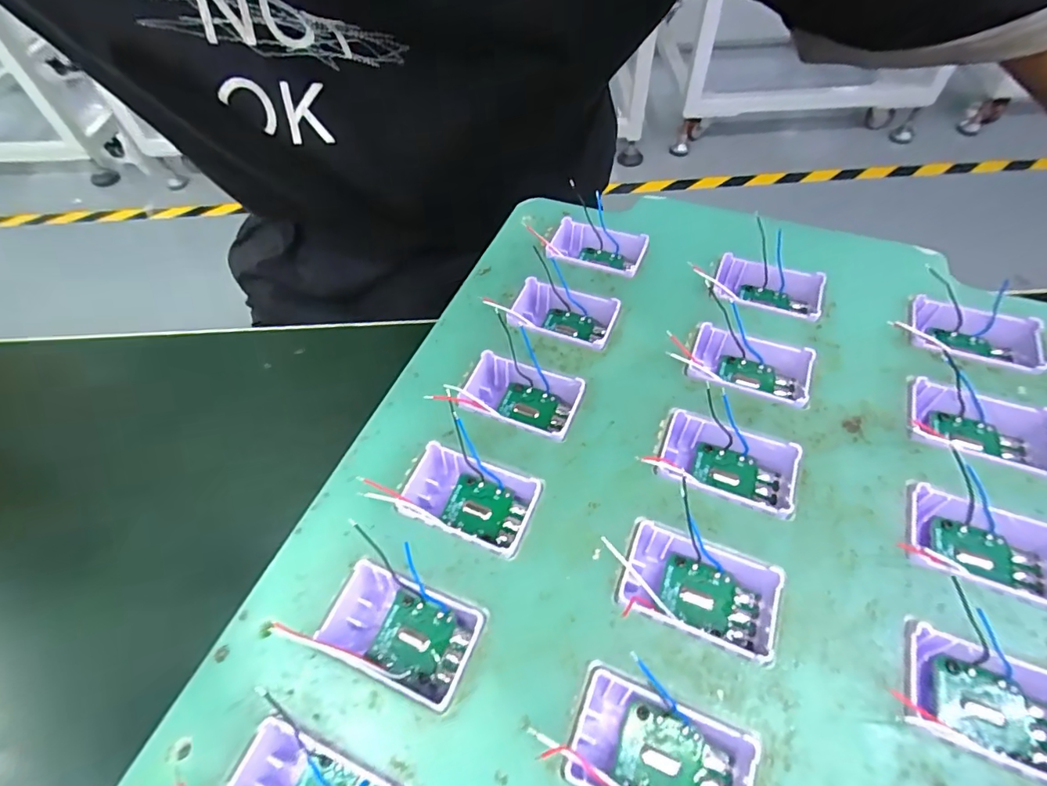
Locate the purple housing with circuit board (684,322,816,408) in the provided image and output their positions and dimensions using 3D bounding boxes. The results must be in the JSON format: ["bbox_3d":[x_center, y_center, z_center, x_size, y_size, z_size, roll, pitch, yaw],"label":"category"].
[{"bbox_3d":[0.062,-0.006,0.141,0.032,0.011,0.020,16,57,15],"label":"purple housing with circuit board"}]

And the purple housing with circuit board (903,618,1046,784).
[{"bbox_3d":[0.088,0.060,0.094,0.034,0.011,0.019,19,58,17],"label":"purple housing with circuit board"}]

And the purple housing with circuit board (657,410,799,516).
[{"bbox_3d":[0.050,0.018,0.125,0.032,0.013,0.021,14,57,14],"label":"purple housing with circuit board"}]

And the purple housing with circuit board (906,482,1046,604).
[{"bbox_3d":[0.100,0.034,0.110,0.031,0.012,0.019,17,57,15],"label":"purple housing with circuit board"}]

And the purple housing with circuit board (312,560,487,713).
[{"bbox_3d":[-0.026,0.051,0.108,0.031,0.012,0.019,20,58,17],"label":"purple housing with circuit board"}]

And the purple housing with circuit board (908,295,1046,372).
[{"bbox_3d":[0.124,-0.014,0.140,0.031,0.011,0.020,17,57,16],"label":"purple housing with circuit board"}]

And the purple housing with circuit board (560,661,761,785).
[{"bbox_3d":[0.026,0.068,0.093,0.034,0.011,0.020,17,58,16],"label":"purple housing with circuit board"}]

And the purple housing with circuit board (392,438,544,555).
[{"bbox_3d":[-0.013,0.027,0.124,0.032,0.012,0.020,18,58,16],"label":"purple housing with circuit board"}]

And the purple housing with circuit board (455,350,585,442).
[{"bbox_3d":[0.000,0.002,0.139,0.031,0.013,0.021,15,57,15],"label":"purple housing with circuit board"}]

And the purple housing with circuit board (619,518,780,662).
[{"bbox_3d":[0.038,0.043,0.109,0.033,0.011,0.020,18,58,16],"label":"purple housing with circuit board"}]

